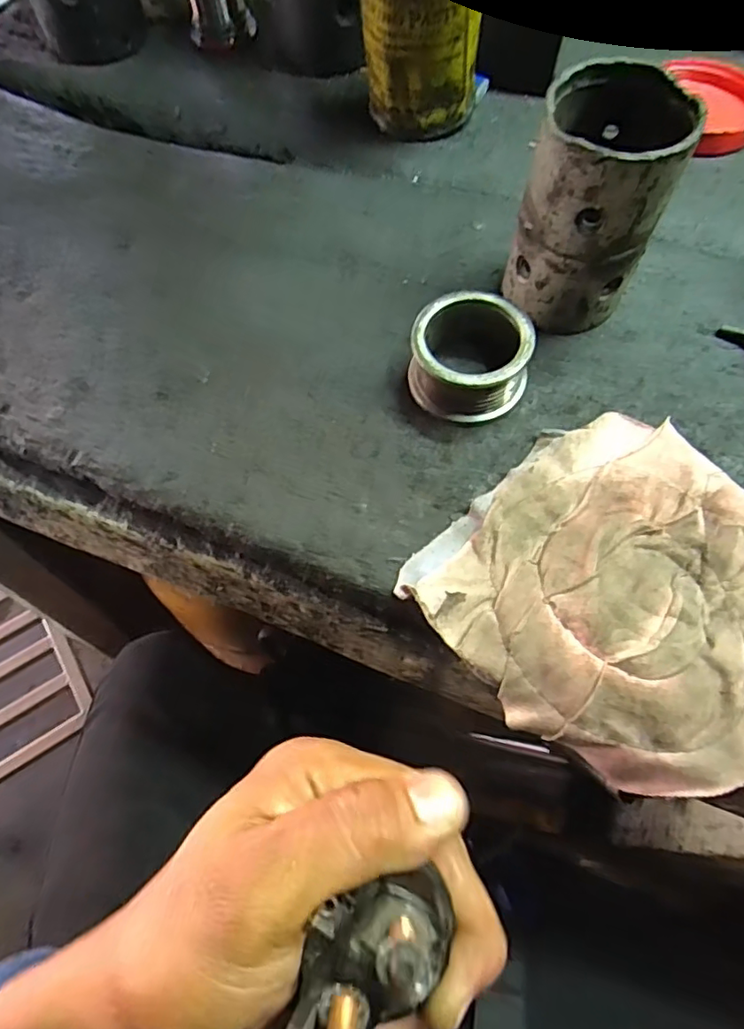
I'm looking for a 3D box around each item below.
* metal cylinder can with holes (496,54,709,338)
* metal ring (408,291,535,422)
[{"bbox_3d":[0.112,-0.156,0.299,0.066,0.110,0.074,20,66,10],"label":"metal cylinder can with holes"},{"bbox_3d":[0.051,-0.082,0.306,0.060,0.041,0.057,-1,64,1],"label":"metal ring"}]

